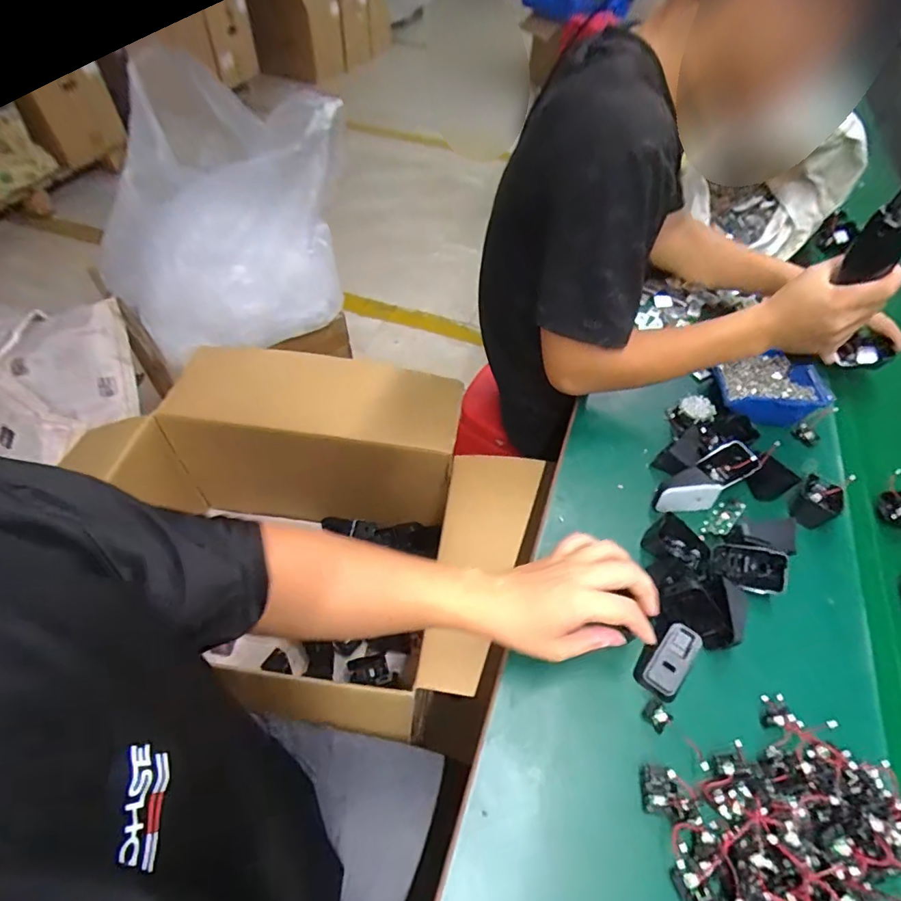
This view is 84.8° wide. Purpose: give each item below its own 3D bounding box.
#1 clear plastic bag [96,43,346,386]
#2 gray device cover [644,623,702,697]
[{"bbox_3d":[-0.434,-0.402,0.883,0.367,0.346,0.433,-35,62,-26],"label":"clear plastic bag"},{"bbox_3d":[0.214,0.199,0.474,0.031,0.009,0.065,31,76,25],"label":"gray device cover"}]

